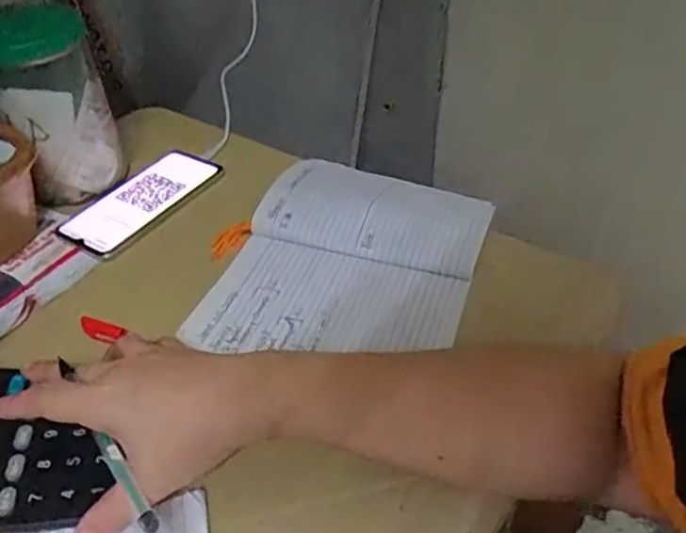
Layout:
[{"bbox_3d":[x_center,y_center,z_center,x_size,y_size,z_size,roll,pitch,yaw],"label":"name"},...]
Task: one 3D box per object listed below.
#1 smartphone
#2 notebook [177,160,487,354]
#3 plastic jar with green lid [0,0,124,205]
[{"bbox_3d":[-0.191,-0.065,0.588,0.080,0.013,0.153,21,47,25],"label":"smartphone"},{"bbox_3d":[0.010,-0.009,0.522,0.193,0.028,0.237,15,51,11],"label":"notebook"},{"bbox_3d":[-0.274,-0.149,0.579,0.097,0.149,0.110,-20,44,-18],"label":"plastic jar with green lid"}]

